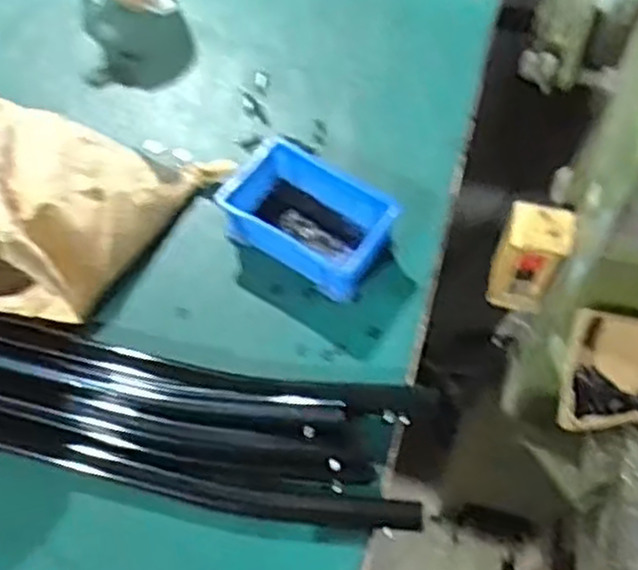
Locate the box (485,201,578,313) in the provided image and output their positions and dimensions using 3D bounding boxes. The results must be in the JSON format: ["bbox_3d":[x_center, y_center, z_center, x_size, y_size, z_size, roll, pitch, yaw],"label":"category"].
[{"bbox_3d":[0.190,-0.021,0.716,0.058,0.113,0.050,19,62,8],"label":"box"}]

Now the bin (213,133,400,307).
[{"bbox_3d":[-0.010,-0.064,0.745,0.161,0.052,0.104,32,63,20],"label":"bin"}]

